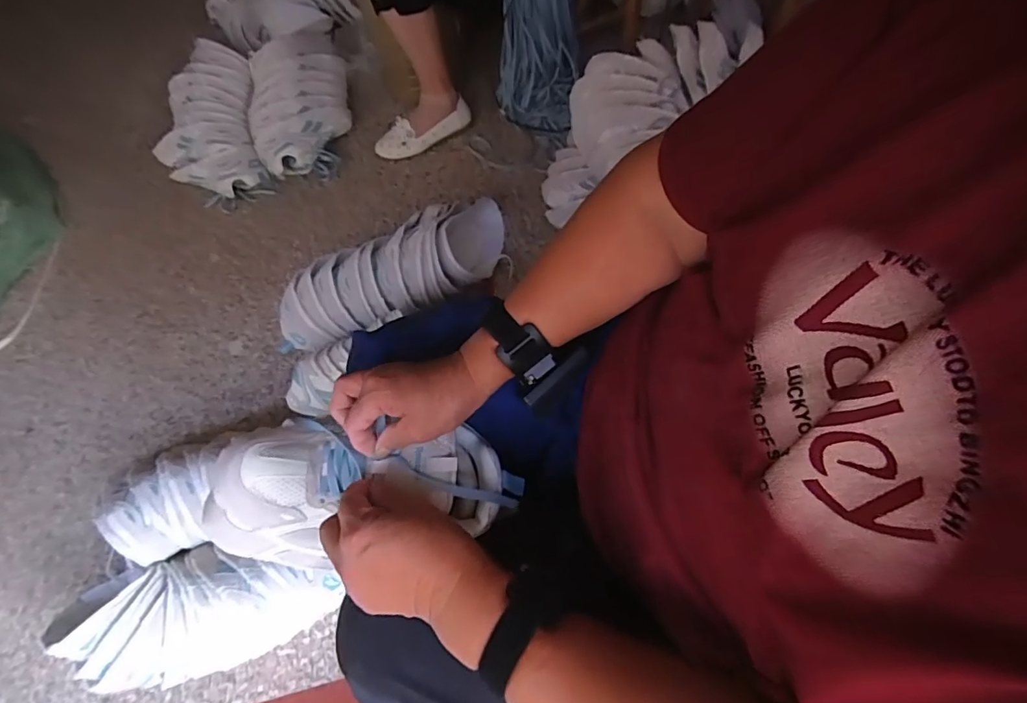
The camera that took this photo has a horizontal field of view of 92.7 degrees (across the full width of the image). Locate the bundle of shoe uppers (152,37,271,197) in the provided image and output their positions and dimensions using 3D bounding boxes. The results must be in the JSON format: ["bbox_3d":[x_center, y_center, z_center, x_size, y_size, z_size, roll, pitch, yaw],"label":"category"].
[{"bbox_3d":[-0.758,-0.572,1.204,0.250,0.119,0.385,-14,65,-1],"label":"bundle of shoe uppers"}]

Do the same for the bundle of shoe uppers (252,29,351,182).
[{"bbox_3d":[-0.531,-0.634,1.234,0.221,0.151,0.397,-14,65,-1],"label":"bundle of shoe uppers"}]

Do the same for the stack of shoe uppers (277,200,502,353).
[{"bbox_3d":[-0.221,-0.165,0.957,0.496,0.114,0.163,-31,66,-9],"label":"stack of shoe uppers"}]

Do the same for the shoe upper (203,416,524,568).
[{"bbox_3d":[-0.125,0.108,0.409,0.239,0.066,0.120,-3,66,-6],"label":"shoe upper"}]

